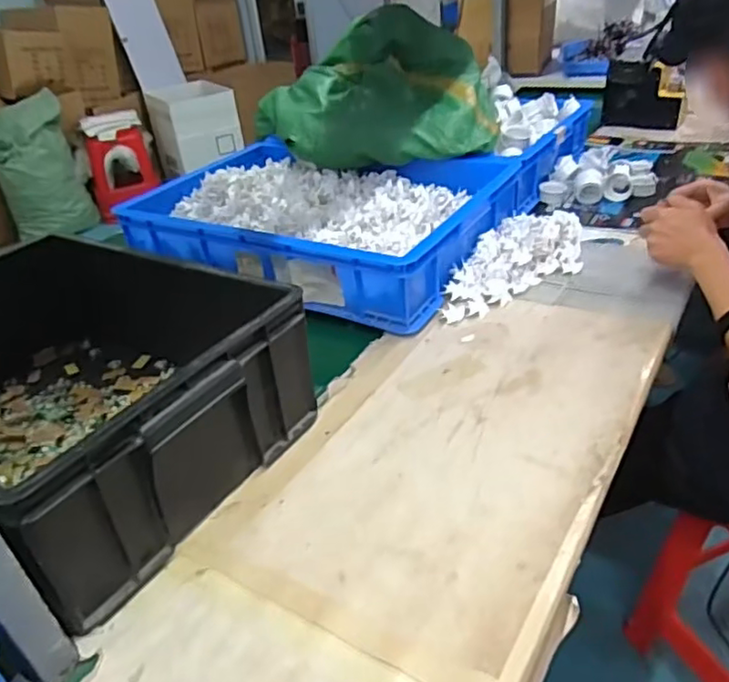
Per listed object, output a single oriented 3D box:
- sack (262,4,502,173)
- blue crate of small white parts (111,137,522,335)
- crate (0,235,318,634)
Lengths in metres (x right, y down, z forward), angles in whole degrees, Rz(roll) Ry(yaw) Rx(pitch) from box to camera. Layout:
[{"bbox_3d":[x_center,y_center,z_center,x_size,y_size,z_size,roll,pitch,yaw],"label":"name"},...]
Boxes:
[{"bbox_3d":[0.008,-0.488,1.216,0.444,0.206,0.378,-10,33,-4],"label":"sack"},{"bbox_3d":[-0.062,-0.225,1.139,0.581,0.132,0.466,15,39,31],"label":"blue crate of small white parts"},{"bbox_3d":[-0.322,0.044,0.713,0.464,0.169,0.371,16,39,32],"label":"crate"}]

